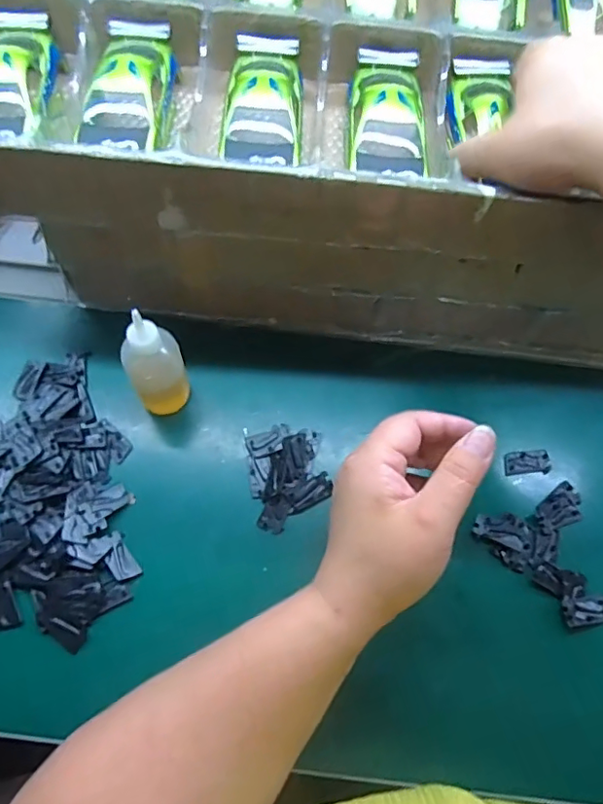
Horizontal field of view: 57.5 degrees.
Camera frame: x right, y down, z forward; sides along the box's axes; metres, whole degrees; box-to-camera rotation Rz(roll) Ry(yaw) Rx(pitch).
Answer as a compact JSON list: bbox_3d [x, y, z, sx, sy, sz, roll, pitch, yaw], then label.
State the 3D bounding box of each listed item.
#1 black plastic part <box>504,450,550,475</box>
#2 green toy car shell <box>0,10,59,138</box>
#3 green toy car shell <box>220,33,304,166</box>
[{"bbox_3d":[0.171,0.045,0.418,0.033,0.008,0.017,-1,64,-4],"label":"black plastic part"},{"bbox_3d":[-0.192,-0.208,0.360,0.051,0.031,0.111,-1,64,-4],"label":"green toy car shell"},{"bbox_3d":[-0.024,-0.198,0.363,0.049,0.025,0.108,3,64,-2],"label":"green toy car shell"}]

